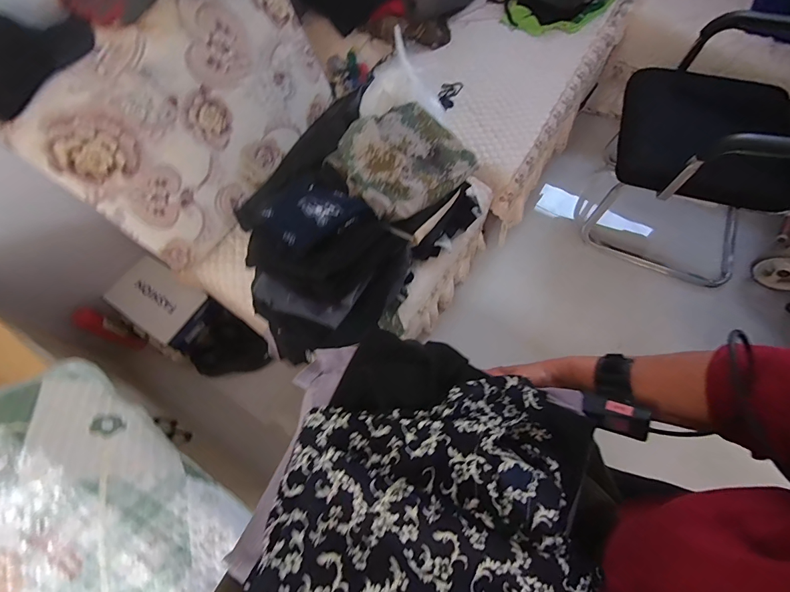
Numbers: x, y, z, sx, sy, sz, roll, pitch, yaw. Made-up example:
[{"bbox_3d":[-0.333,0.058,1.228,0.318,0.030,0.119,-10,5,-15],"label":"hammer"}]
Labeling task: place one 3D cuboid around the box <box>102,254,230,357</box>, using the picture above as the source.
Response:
[{"bbox_3d":[-0.743,0.024,1.240,0.297,0.106,0.194,32,72,15],"label":"box"}]

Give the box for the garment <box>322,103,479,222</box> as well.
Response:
[{"bbox_3d":[0.013,-0.328,0.892,0.320,0.099,0.258,-38,71,-13],"label":"garment"}]

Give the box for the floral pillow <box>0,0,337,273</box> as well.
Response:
[{"bbox_3d":[-0.462,-0.439,0.999,0.150,0.517,0.708,28,73,35],"label":"floral pillow"}]

